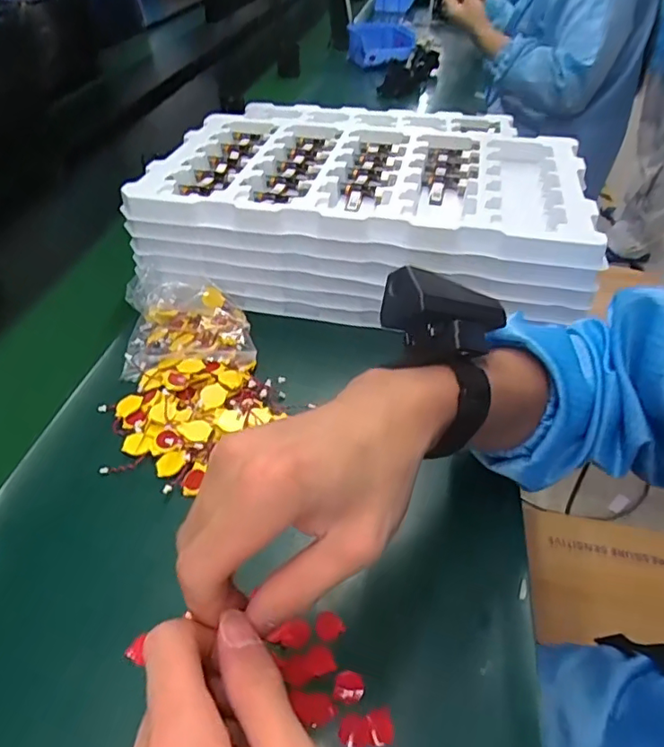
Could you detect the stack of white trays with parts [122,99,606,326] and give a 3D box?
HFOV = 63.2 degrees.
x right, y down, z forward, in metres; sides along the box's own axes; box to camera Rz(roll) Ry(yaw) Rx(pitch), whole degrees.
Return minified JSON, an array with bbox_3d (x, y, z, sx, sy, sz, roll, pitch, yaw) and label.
[{"bbox_3d":[0.037,-0.170,0.567,0.421,0.097,0.235,8,44,11],"label":"stack of white trays with parts"}]

